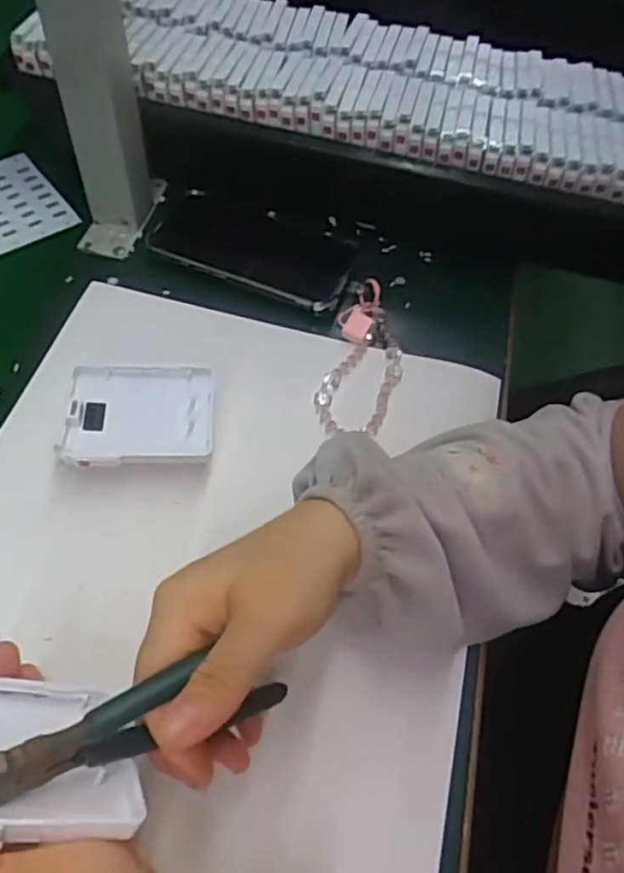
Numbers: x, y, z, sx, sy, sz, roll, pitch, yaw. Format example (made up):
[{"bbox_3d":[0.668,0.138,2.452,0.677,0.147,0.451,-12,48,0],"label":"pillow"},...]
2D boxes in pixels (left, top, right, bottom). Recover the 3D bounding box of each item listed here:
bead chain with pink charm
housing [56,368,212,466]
[{"bbox_3d":[0.039,-0.057,0.476,0.052,0.018,0.128,14,58,5],"label":"bead chain with pink charm"},{"bbox_3d":[-0.105,-0.014,0.417,0.086,0.008,0.070,-3,57,-6],"label":"housing"}]

